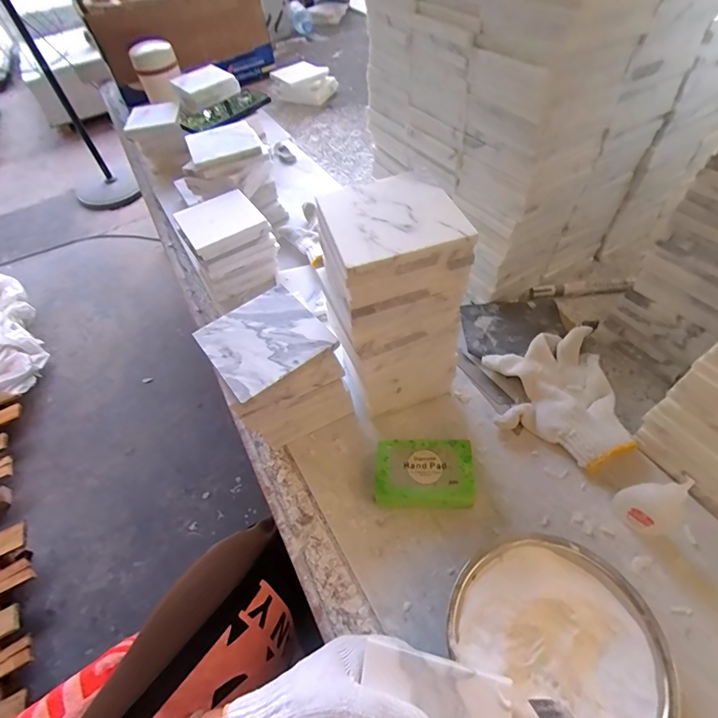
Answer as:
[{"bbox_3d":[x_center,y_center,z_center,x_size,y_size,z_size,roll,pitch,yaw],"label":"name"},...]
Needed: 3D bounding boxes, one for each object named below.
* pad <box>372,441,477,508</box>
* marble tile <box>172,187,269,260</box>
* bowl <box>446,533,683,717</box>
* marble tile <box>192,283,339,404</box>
[{"bbox_3d":[0.063,0.114,0.401,0.092,0.031,0.064,-1,56,4],"label":"pad"},{"bbox_3d":[-0.188,-0.188,0.553,0.097,0.018,0.104,-31,59,-16],"label":"marble tile"},{"bbox_3d":[0.147,0.213,0.306,0.135,0.037,0.145,-2,56,3],"label":"bowl"},{"bbox_3d":[-0.088,-0.020,0.377,0.099,0.006,0.101,-35,60,-18],"label":"marble tile"}]

